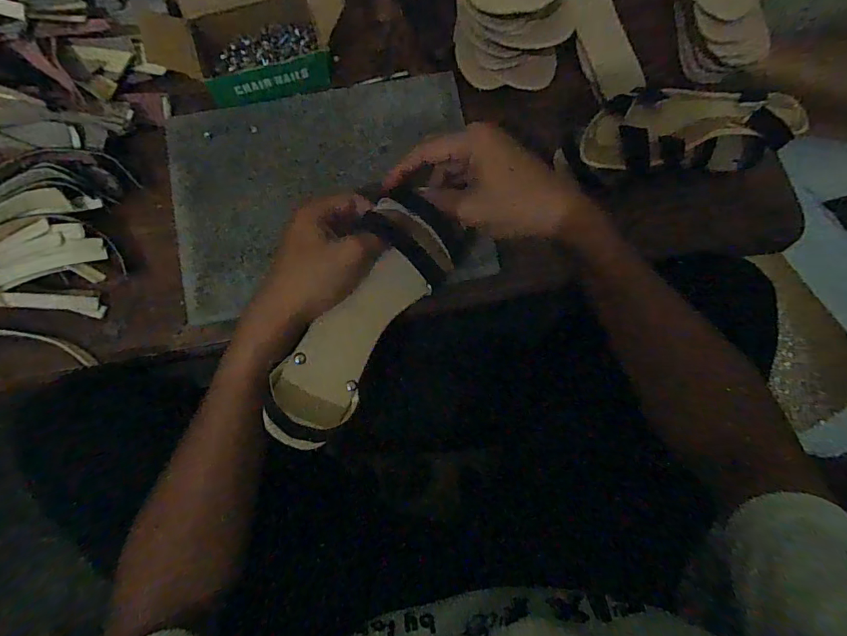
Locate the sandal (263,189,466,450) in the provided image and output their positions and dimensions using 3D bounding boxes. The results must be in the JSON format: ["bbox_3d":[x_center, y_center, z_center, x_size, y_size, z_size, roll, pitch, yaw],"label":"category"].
[{"bbox_3d":[-0.049,0.000,0.348,0.077,0.051,0.204,33,74,-4],"label":"sandal"}]

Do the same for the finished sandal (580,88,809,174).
[{"bbox_3d":[0.259,-0.182,0.436,0.222,0.057,0.079,-11,81,-5],"label":"finished sandal"}]

